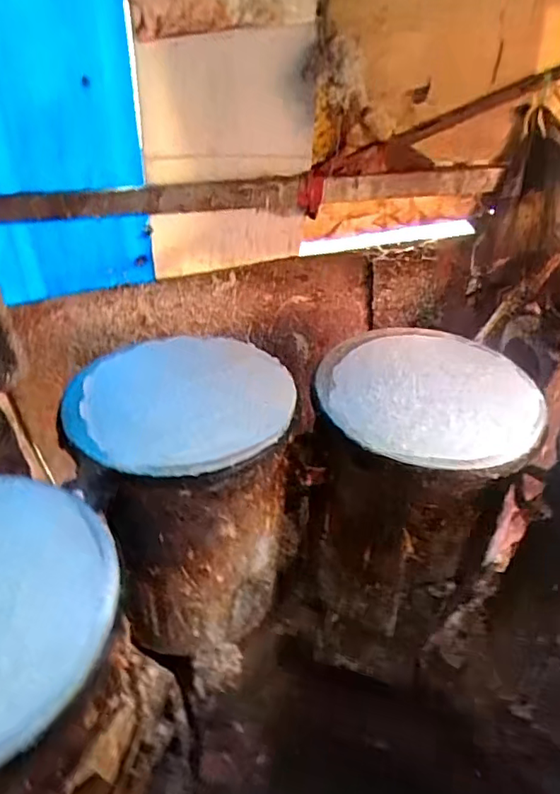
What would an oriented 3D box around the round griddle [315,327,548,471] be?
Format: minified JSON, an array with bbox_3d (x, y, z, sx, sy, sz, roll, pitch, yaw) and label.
[{"bbox_3d":[0.271,-0.017,0.999,0.373,0.041,0.408,0,38,0],"label":"round griddle"}]

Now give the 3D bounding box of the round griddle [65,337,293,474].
[{"bbox_3d":[-0.168,-0.001,0.924,0.370,0.054,0.370,0,38,0],"label":"round griddle"}]

